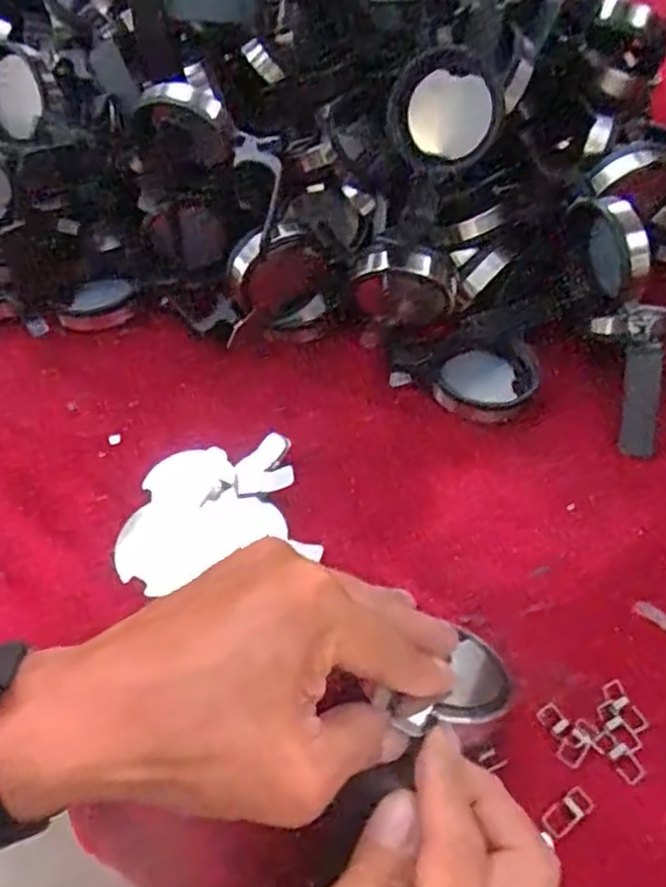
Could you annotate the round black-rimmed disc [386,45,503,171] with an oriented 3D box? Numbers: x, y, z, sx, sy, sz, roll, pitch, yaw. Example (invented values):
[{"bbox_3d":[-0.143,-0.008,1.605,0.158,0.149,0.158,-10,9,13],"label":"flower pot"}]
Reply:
[{"bbox_3d":[0.068,-0.209,0.446,0.070,0.067,0.018,6,25,17],"label":"round black-rimmed disc"}]

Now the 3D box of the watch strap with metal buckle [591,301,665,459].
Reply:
[{"bbox_3d":[0.187,-0.038,0.442,0.037,0.028,0.092,1,84,6],"label":"watch strap with metal buckle"}]

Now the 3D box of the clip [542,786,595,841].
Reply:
[{"bbox_3d":[0.101,0.159,0.307,0.023,0.004,0.011,-27,55,-20],"label":"clip"}]

